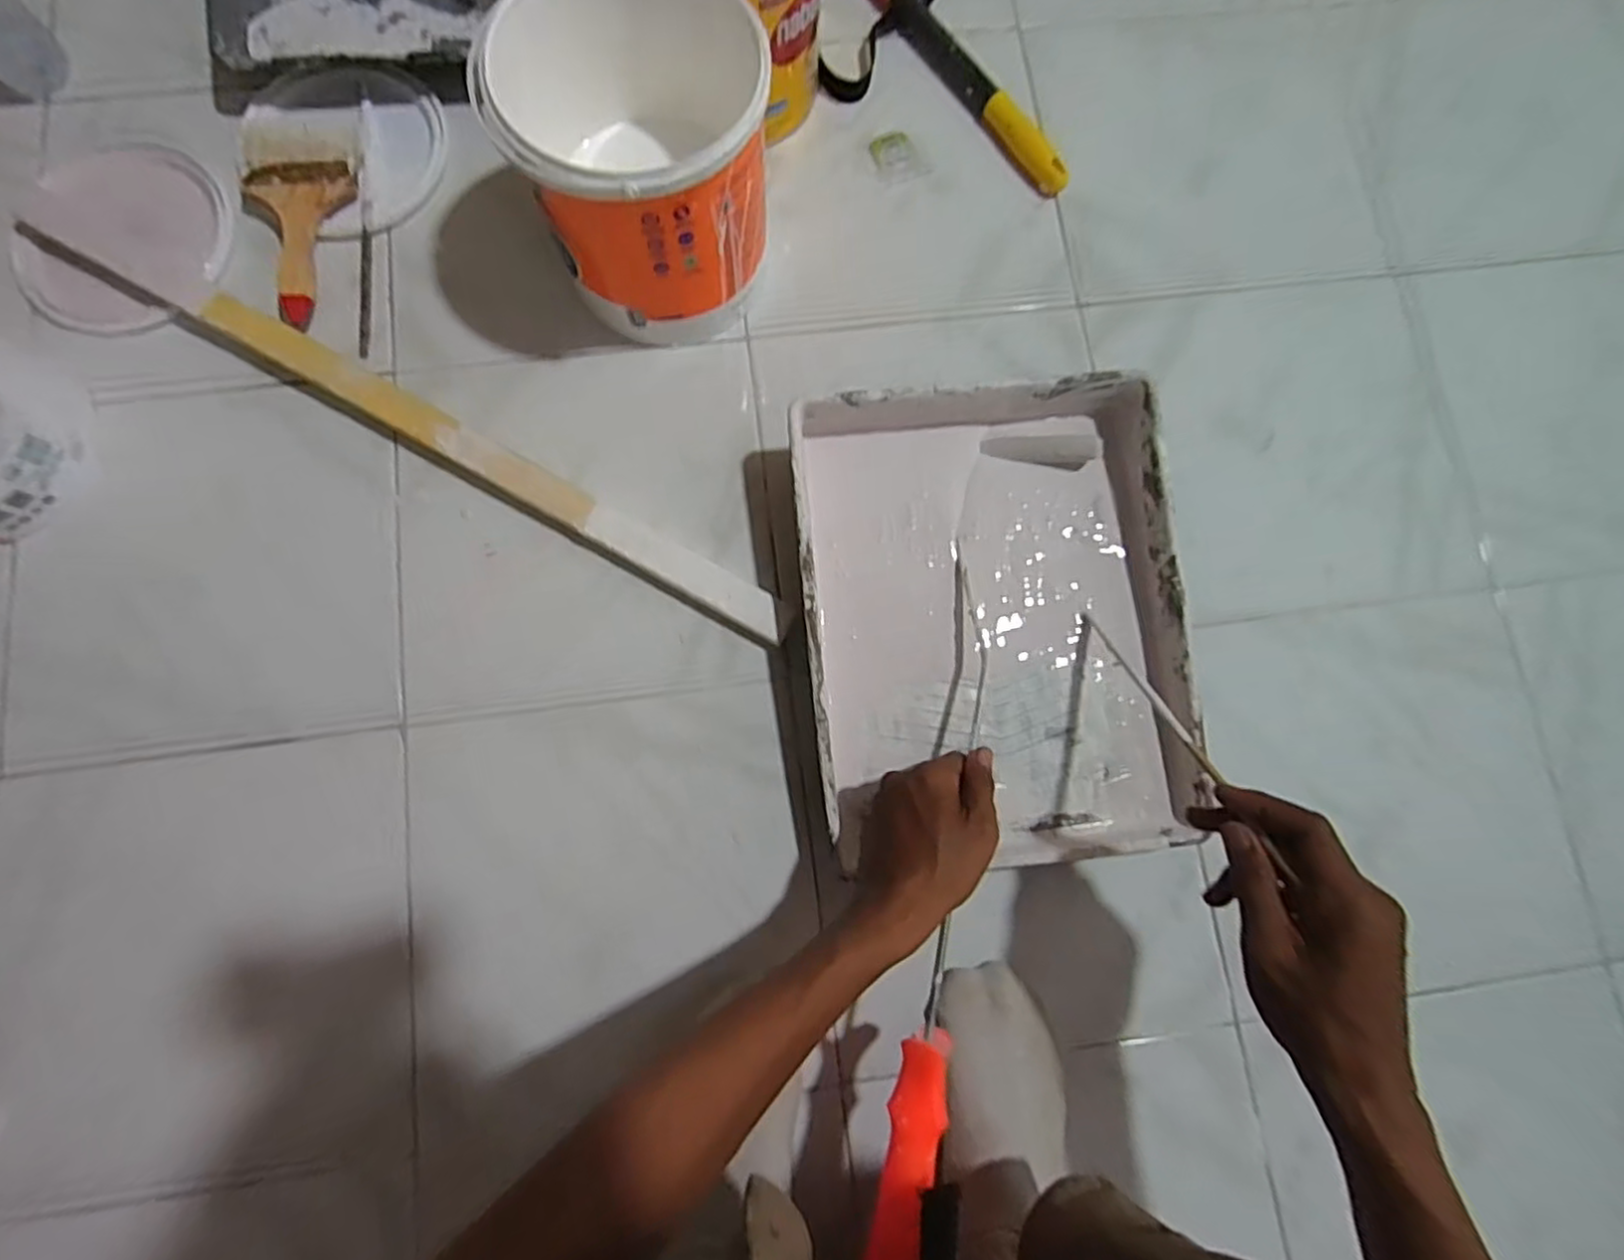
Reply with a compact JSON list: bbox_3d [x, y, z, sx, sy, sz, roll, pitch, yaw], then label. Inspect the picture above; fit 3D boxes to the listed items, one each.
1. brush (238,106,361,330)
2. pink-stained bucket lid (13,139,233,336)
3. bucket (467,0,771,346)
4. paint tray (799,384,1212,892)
[{"bbox_3d":[-0.440,-0.359,0.618,0.089,0.023,0.212,-8,79,-2],"label":"brush"},{"bbox_3d":[-0.602,-0.352,0.623,0.175,0.016,0.178,0,79,0],"label":"pink-stained bucket lid"},{"bbox_3d":[-0.125,-0.352,0.550,0.177,0.183,0.180,0,81,-3],"label":"bucket"},{"bbox_3d":[0.138,-0.006,0.544,0.277,0.076,0.345,-6,79,-2],"label":"paint tray"}]

